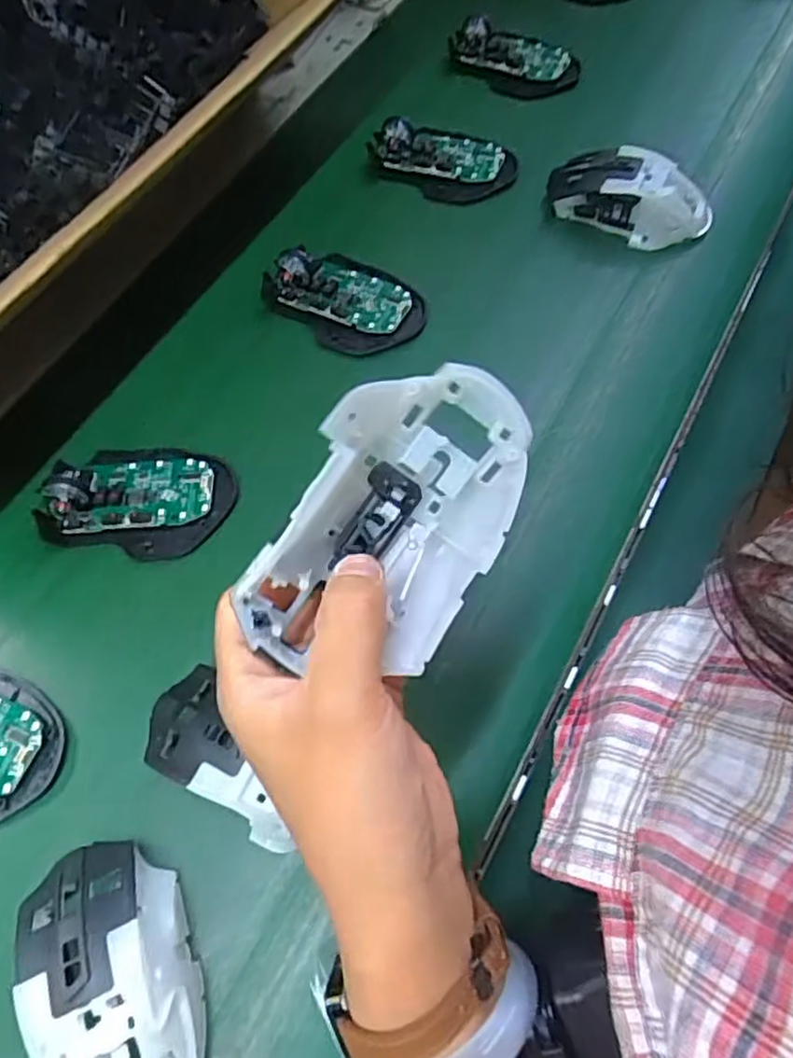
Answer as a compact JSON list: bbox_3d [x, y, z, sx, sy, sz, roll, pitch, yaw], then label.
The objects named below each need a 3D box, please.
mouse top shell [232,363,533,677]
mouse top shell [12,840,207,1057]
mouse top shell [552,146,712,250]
[{"bbox_3d":[-0.002,-0.002,0.230,0.067,0.035,0.109,26,92,-7],"label":"mouse top shell"},{"bbox_3d":[-0.121,0.194,0.286,0.063,0.034,0.113,-24,67,-4],"label":"mouse top shell"},{"bbox_3d":[0.169,-0.242,0.487,0.116,0.036,0.058,24,72,15],"label":"mouse top shell"}]

